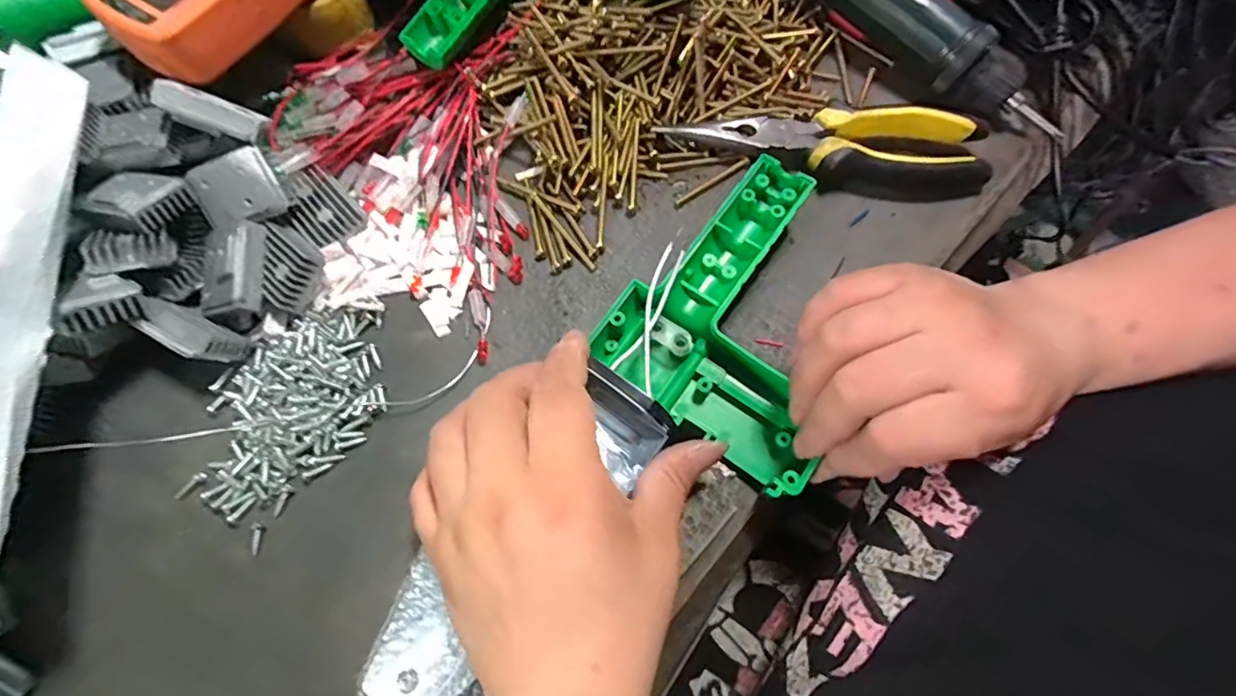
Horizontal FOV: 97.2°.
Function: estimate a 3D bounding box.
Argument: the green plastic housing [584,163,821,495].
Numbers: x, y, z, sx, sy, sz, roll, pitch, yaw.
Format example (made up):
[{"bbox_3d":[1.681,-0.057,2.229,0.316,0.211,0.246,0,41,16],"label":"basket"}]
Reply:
[{"bbox_3d":[0.073,-0.015,0.274,0.115,0.033,0.136,40,72,14],"label":"green plastic housing"}]

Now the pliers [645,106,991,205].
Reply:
[{"bbox_3d":[0.125,-0.121,0.318,0.183,0.017,0.047,7,68,1],"label":"pliers"}]

